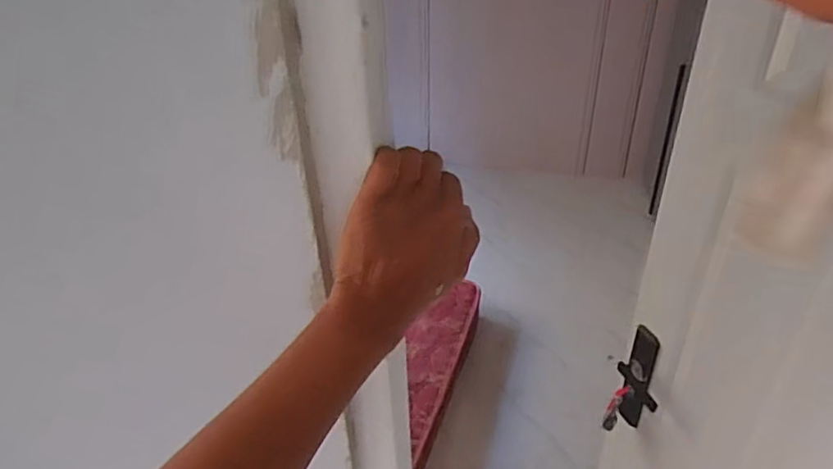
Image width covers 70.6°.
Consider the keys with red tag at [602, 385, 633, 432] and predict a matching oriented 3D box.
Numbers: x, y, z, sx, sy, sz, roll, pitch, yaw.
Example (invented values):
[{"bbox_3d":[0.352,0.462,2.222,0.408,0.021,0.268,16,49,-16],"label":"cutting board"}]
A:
[{"bbox_3d":[0.459,0.394,1.342,0.046,0.124,0.044,17,37,26],"label":"keys with red tag"}]

